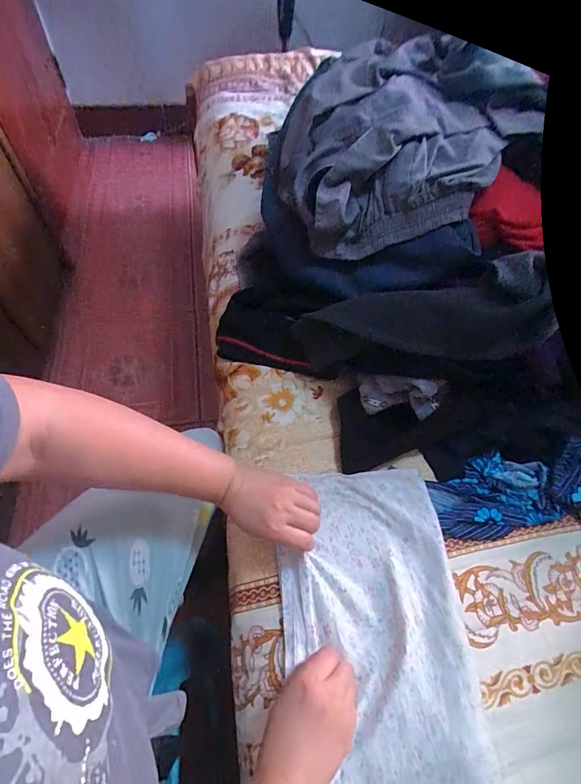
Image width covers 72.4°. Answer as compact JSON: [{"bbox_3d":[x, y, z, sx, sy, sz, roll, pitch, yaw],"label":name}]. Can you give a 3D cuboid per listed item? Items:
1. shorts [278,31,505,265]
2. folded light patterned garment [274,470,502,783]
[{"bbox_3d":[0.118,-0.344,0.550,0.258,0.142,0.325,-5,59,-7],"label":"shorts"},{"bbox_3d":[0.095,0.334,0.365,0.188,0.034,0.530,-1,60,-5],"label":"folded light patterned garment"}]

